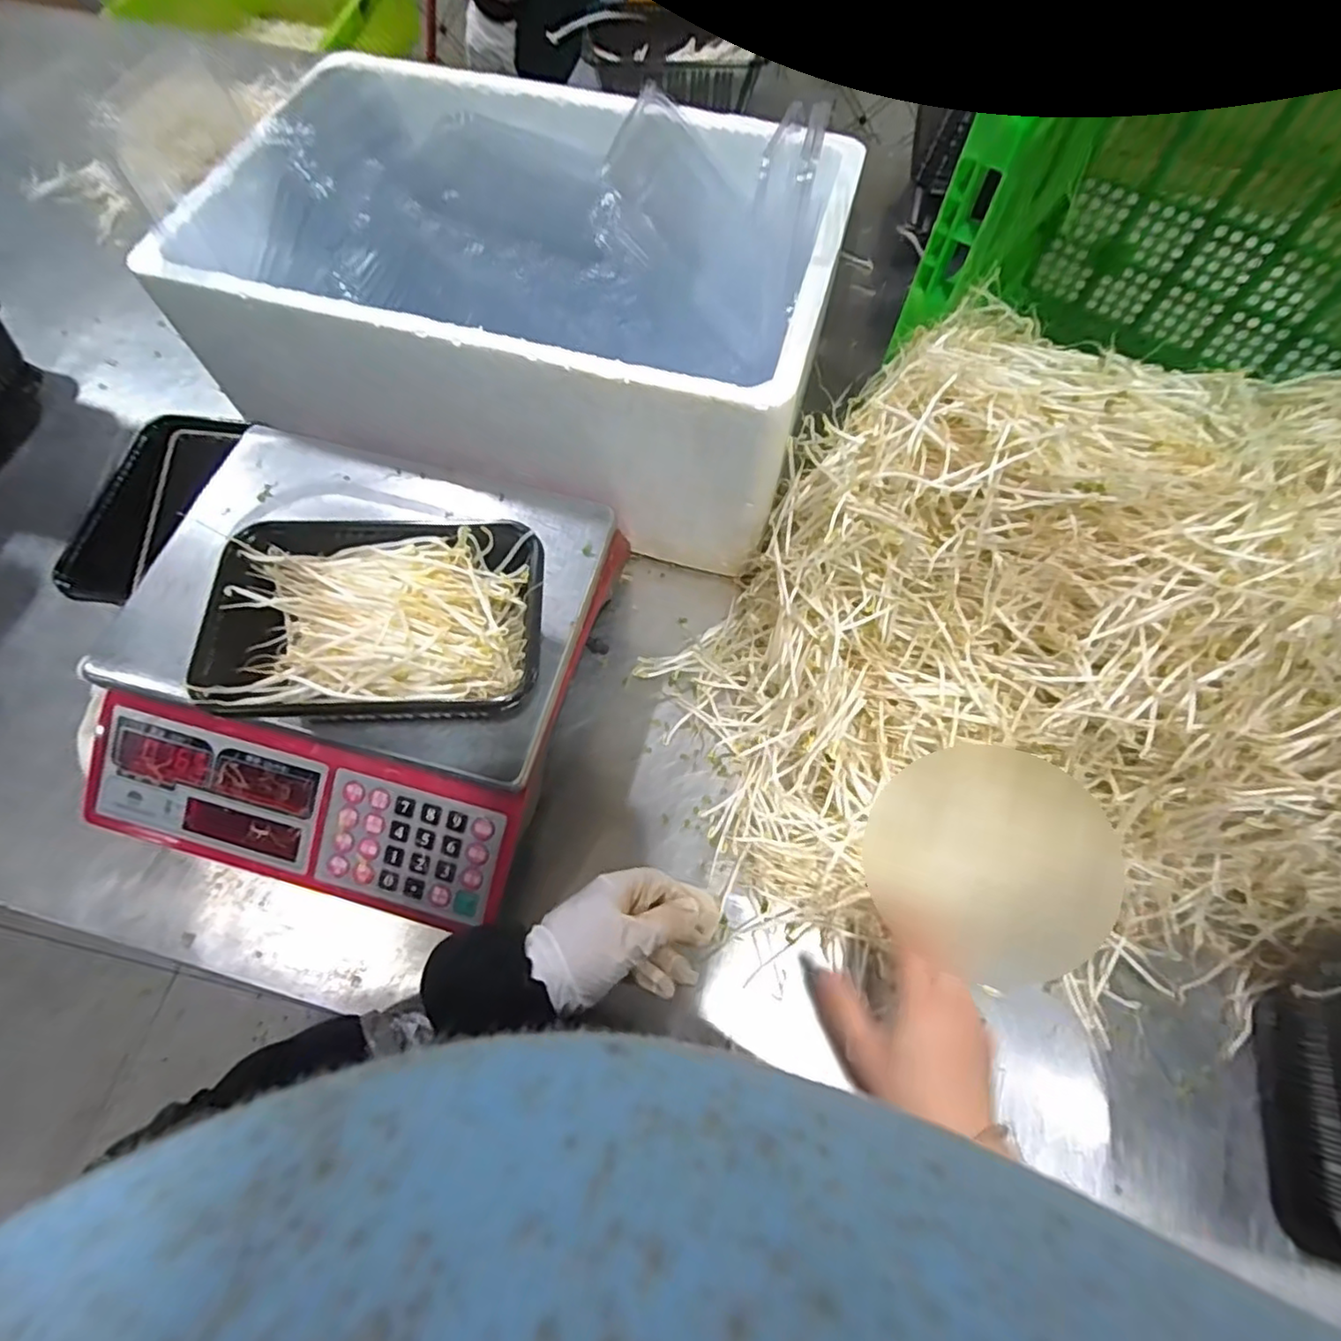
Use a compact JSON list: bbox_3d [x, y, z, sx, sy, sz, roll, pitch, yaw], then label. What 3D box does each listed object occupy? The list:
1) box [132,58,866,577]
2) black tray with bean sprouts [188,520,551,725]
[{"bbox_3d":[-0.108,-0.308,0.562,0.457,0.210,0.317,14,66,6],"label":"box"},{"bbox_3d":[-0.166,-0.030,0.373,0.176,0.035,0.120,-2,66,-1],"label":"black tray with bean sprouts"}]

